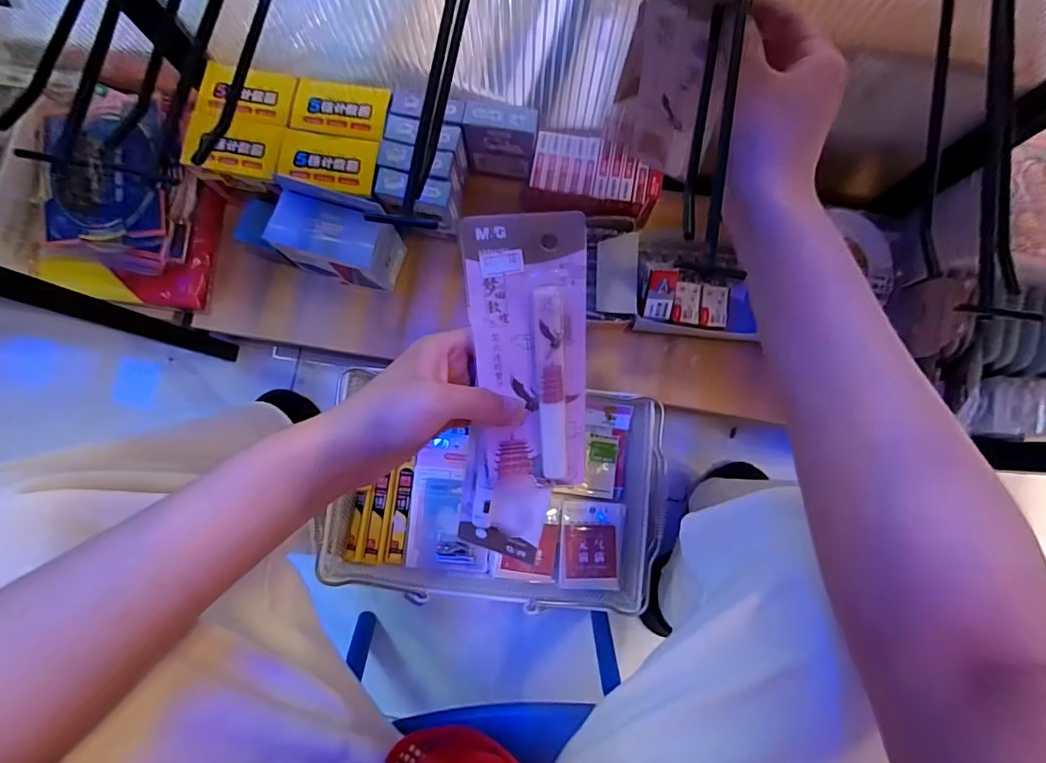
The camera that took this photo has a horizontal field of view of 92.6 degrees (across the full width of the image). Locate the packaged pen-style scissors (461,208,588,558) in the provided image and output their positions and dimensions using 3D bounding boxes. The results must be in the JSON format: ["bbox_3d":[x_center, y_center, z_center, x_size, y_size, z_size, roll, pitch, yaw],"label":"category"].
[{"bbox_3d":[0.001,0.024,0.296,0.070,0.017,0.234,4,121,1],"label":"packaged pen-style scissors"}]

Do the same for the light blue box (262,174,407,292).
[{"bbox_3d":[-0.221,-0.170,0.604,0.142,0.102,0.083,17,84,2],"label":"light blue box"}]

